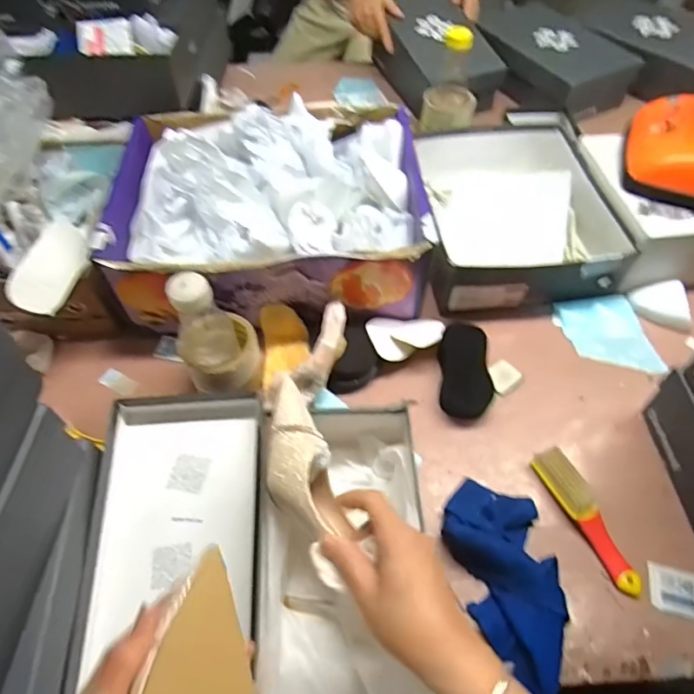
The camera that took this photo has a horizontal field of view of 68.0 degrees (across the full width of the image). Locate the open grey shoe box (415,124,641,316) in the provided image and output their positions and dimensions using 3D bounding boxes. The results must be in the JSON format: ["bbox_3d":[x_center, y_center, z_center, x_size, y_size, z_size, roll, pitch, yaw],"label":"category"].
[{"bbox_3d":[0.251,-0.206,0.767,0.253,0.087,0.325,-1,55,1],"label":"open grey shoe box"}]

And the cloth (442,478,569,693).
[{"bbox_3d":[0.161,0.223,0.500,0.101,0.039,0.202,-8,55,-4],"label":"cloth"}]

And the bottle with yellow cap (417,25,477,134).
[{"bbox_3d":[0.180,-0.458,0.881,0.092,0.157,0.079,9,55,7],"label":"bottle with yellow cap"}]

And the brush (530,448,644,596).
[{"bbox_3d":[0.252,0.176,0.536,0.035,0.028,0.153,-20,57,-13],"label":"brush"}]

